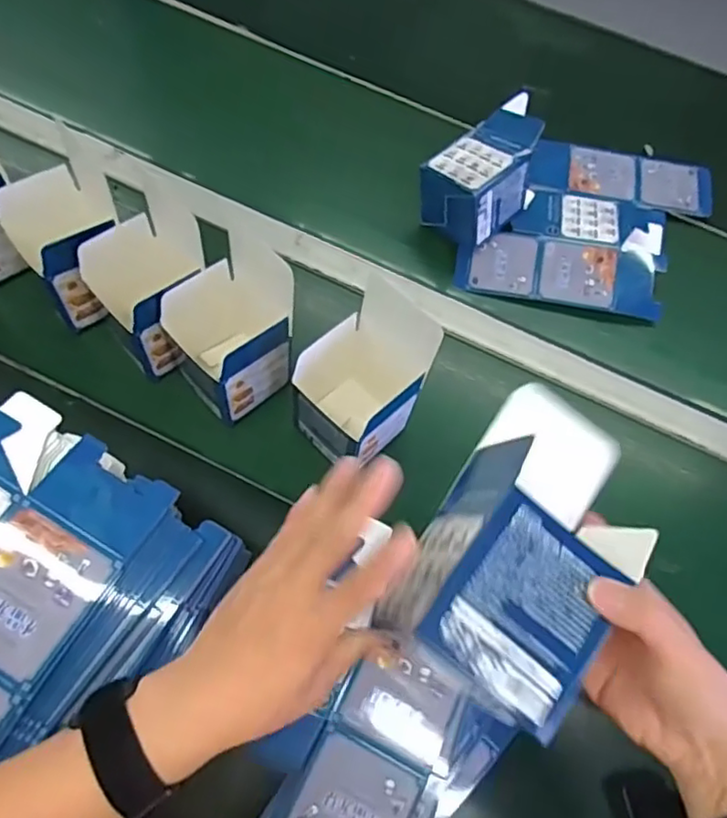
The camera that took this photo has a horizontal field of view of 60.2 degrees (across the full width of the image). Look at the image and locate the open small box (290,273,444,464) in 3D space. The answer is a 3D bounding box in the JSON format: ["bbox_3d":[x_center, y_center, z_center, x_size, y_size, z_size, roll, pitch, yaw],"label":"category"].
[{"bbox_3d":[-0.005,-0.020,0.581,0.094,0.142,0.105,42,72,16],"label":"open small box"}]

